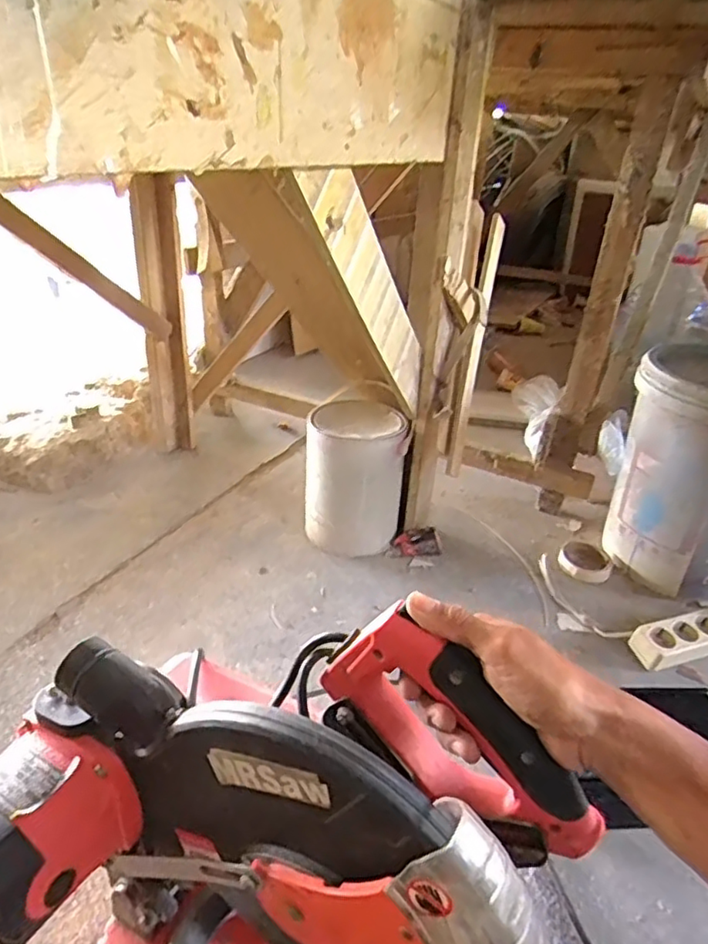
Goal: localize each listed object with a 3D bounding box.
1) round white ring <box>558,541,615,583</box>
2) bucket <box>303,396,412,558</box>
[{"bbox_3d":[0.429,0.163,1.140,0.095,0.029,0.090,3,29,-2],"label":"round white ring"},{"bbox_3d":[-0.002,0.020,1.133,0.172,0.260,0.172,3,29,-2],"label":"bucket"}]

